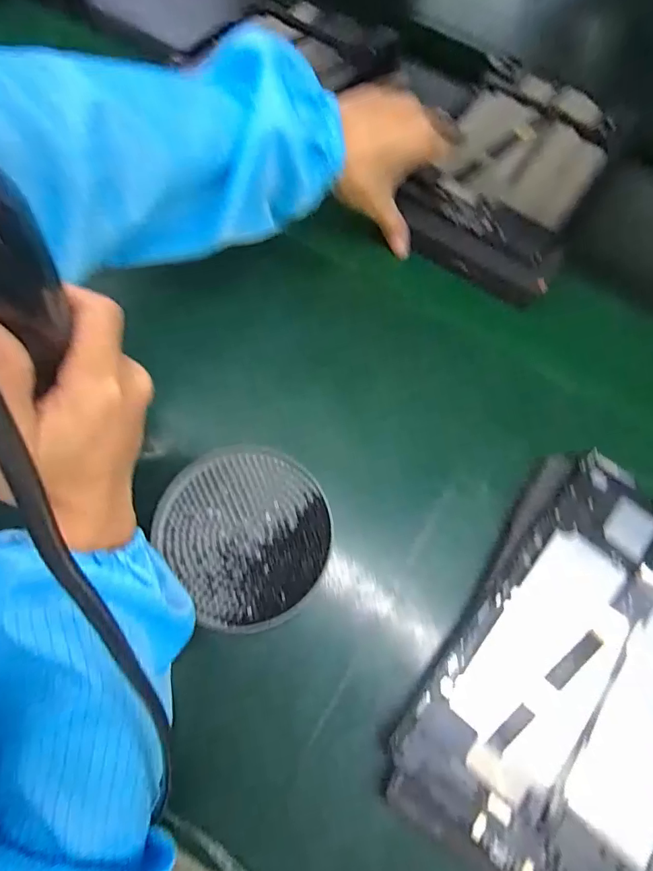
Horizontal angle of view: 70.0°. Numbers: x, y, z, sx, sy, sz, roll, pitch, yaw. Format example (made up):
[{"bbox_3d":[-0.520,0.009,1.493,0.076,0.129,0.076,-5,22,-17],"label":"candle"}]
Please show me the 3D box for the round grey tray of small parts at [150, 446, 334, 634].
[{"bbox_3d":[-0.052,0.066,0.318,0.106,0.026,0.116,2,67,-4],"label":"round grey tray of small parts"}]

